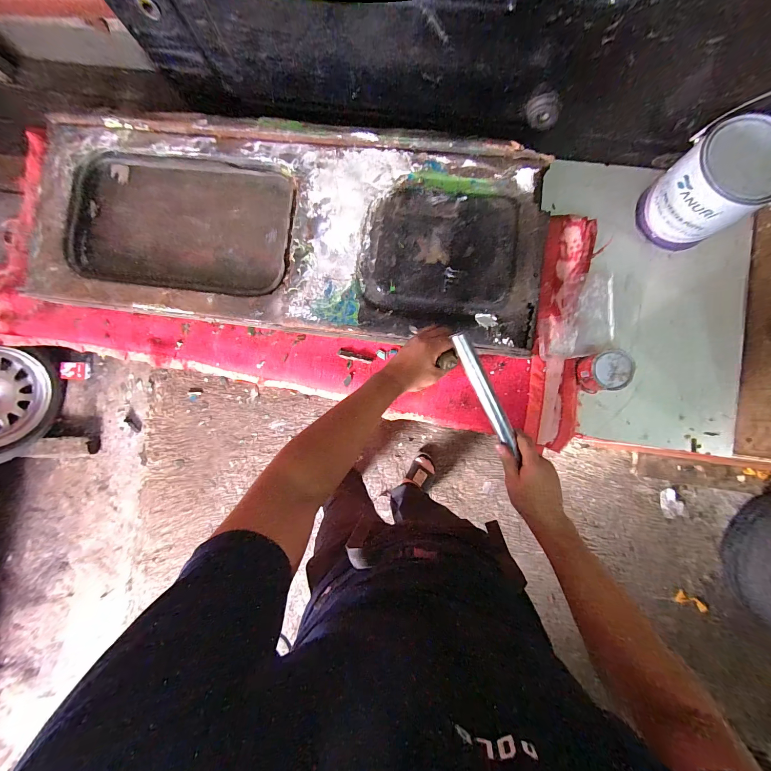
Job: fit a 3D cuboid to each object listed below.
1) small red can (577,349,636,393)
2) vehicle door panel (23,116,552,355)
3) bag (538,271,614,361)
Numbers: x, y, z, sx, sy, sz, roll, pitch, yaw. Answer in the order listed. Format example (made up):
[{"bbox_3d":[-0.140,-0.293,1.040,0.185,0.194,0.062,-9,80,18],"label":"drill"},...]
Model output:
[{"bbox_3d":[0.407,-0.027,0.601,0.073,0.060,0.073,-16,84,1],"label":"small red can"},{"bbox_3d":[-0.203,-0.300,0.616,0.973,0.050,0.372,7,85,3],"label":"vehicle door panel"},{"bbox_3d":[0.372,-0.135,0.627,0.161,0.032,0.156,-8,84,2],"label":"bag"}]

